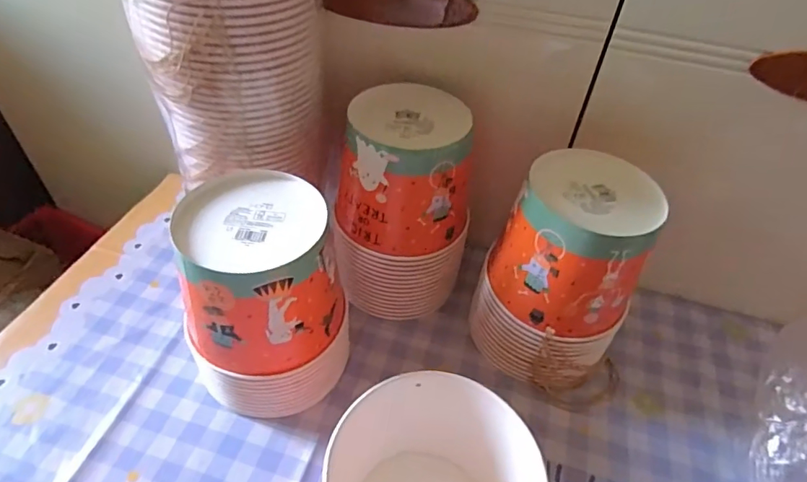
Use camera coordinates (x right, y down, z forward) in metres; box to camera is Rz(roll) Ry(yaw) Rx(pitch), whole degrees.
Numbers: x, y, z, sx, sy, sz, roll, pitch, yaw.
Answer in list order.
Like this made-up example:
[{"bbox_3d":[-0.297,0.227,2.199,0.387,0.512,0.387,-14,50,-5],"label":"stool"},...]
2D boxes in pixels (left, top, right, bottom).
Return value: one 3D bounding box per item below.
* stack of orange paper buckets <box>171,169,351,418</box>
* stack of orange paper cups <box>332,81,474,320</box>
[{"bbox_3d":[-0.129,0.060,0.496,0.134,0.215,0.139,-4,45,-10],"label":"stack of orange paper buckets"},{"bbox_3d":[-0.001,-0.039,0.586,0.151,0.244,0.136,-3,45,-9],"label":"stack of orange paper cups"}]

